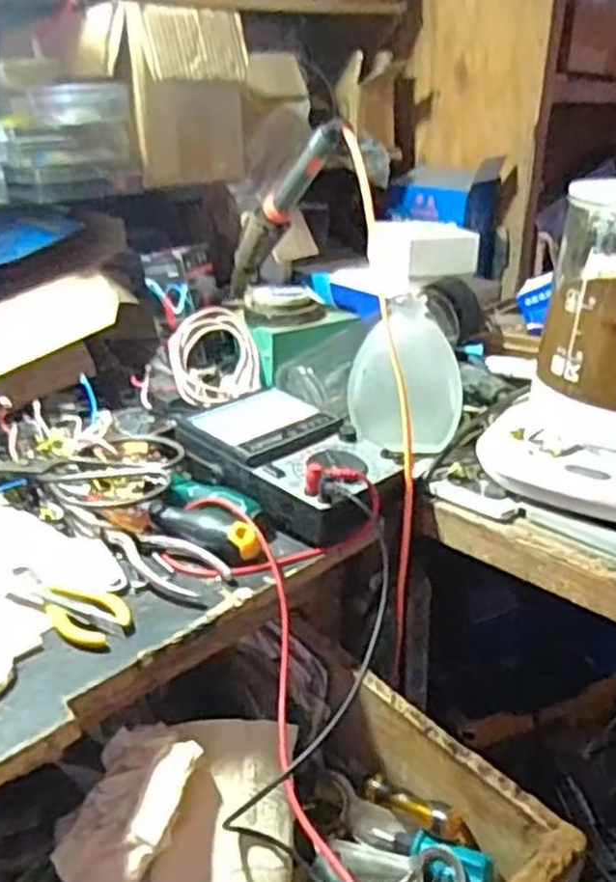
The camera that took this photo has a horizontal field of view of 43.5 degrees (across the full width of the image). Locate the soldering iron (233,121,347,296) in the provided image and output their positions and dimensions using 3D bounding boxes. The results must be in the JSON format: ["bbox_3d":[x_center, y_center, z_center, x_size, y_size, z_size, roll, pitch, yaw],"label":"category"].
[{"bbox_3d":[-0.035,-0.209,0.727,0.029,0.027,0.280,-14,-12,-28],"label":"soldering iron"}]

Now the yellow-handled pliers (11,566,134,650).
[{"bbox_3d":[-0.160,0.105,0.496,0.096,0.010,0.036,14,29,25],"label":"yellow-handled pliers"}]

